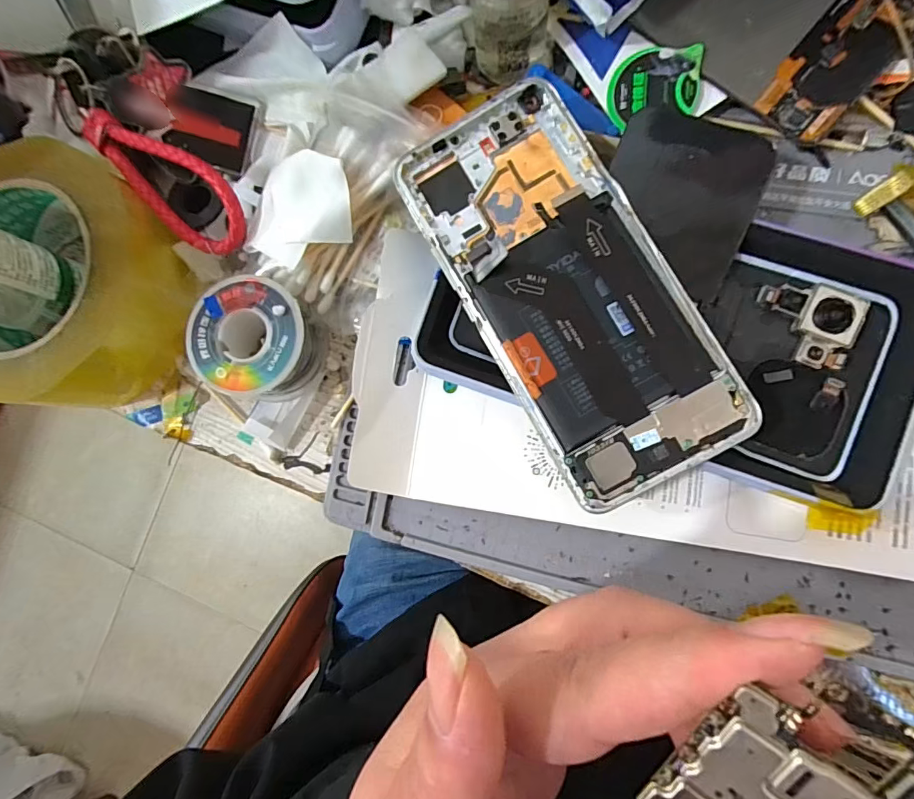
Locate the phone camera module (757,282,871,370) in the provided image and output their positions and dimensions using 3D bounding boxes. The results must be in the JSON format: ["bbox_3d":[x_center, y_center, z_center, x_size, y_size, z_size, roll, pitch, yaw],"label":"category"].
[{"bbox_3d":[0.135,-0.030,0.181,0.035,0.006,0.031,16,87,9],"label":"phone camera module"}]

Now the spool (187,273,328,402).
[{"bbox_3d":[-0.094,-0.027,0.220,0.052,0.028,0.055,-1,85,8],"label":"spool"}]

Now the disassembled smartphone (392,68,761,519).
[{"bbox_3d":[0.042,-0.044,0.183,0.073,0.009,0.164,-28,81,6],"label":"disassembled smartphone"}]

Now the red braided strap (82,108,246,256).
[{"bbox_3d":[-0.137,-0.103,0.216,0.090,0.013,0.034,37,97,5],"label":"red braided strap"}]

